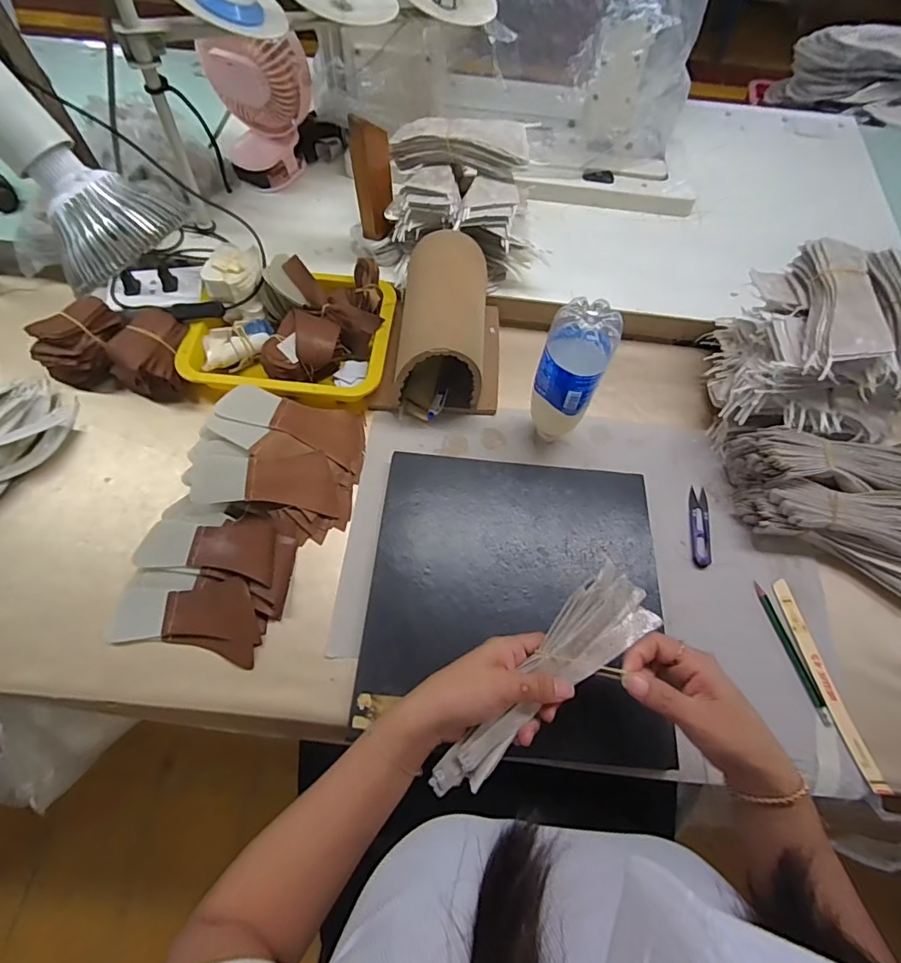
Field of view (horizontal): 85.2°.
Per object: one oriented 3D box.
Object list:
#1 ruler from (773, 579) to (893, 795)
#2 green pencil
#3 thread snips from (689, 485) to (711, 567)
[{"bbox_3d":[0.388,0.205,0.509,0.021,0.005,0.206,-11,65,-2],"label":"ruler"},{"bbox_3d":[0.362,0.179,0.519,0.010,0.005,0.144,-11,67,-8],"label":"green pencil"},{"bbox_3d":[0.294,0.052,0.577,0.022,0.007,0.098,9,66,1],"label":"thread snips"}]

